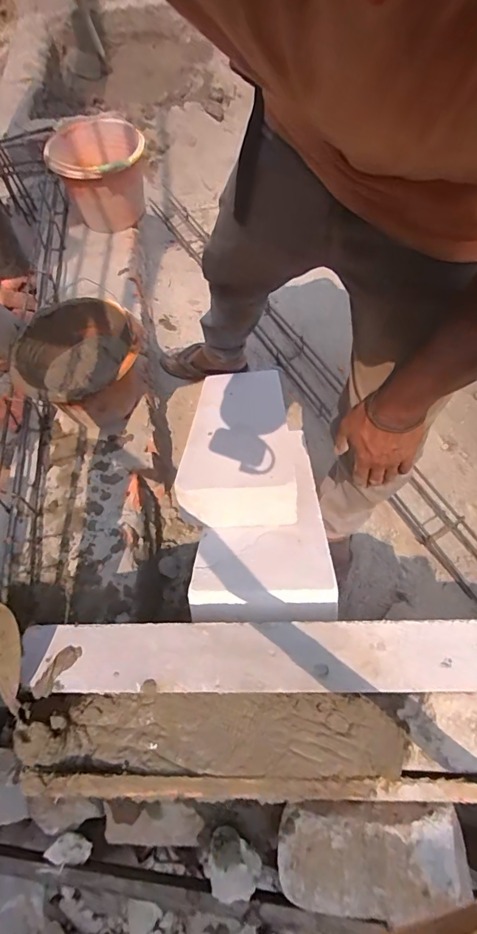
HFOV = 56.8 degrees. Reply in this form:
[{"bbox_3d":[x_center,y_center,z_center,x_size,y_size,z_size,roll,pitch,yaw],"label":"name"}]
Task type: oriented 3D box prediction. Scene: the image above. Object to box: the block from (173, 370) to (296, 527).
[{"bbox_3d":[0.000,-0.077,0.921,0.188,0.068,0.543,-1,31,2],"label":"block"}]

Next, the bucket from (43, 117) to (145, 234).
[{"bbox_3d":[-0.388,-0.823,1.275,0.253,0.199,0.279,-18,59,-6],"label":"bucket"}]

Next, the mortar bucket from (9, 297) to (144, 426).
[{"bbox_3d":[-0.309,-0.199,0.916,0.232,0.177,0.225,-2,58,3],"label":"mortar bucket"}]

